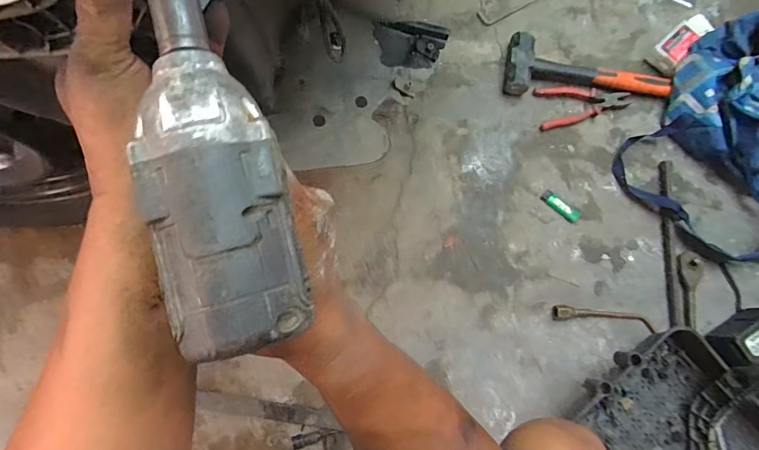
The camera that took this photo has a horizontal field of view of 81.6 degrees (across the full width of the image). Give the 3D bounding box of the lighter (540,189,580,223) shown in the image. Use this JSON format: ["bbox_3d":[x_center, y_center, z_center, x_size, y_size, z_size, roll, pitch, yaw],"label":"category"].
[{"bbox_3d":[0.370,-0.037,0.895,0.085,0.011,0.026,42,79,8],"label":"lighter"}]

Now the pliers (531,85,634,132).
[{"bbox_3d":[0.433,-0.254,0.930,0.189,0.014,0.093,-3,77,-2],"label":"pliers"}]

